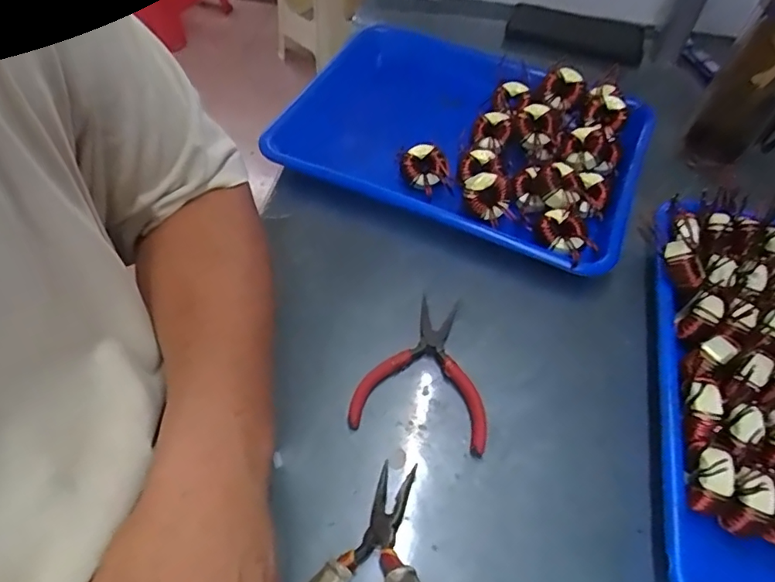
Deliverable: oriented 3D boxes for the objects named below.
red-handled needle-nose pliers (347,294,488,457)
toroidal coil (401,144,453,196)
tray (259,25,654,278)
[{"bbox_3d":[0.028,0.055,0.382,0.093,0.008,0.108,10,55,5],"label":"red-handled needle-nose pliers"},{"bbox_3d":[0.035,-0.107,0.466,0.034,0.025,0.046,-14,56,-11],"label":"toroidal coil"},{"bbox_3d":[0.070,-0.159,0.507,0.338,0.042,0.248,23,57,14],"label":"tray"}]

